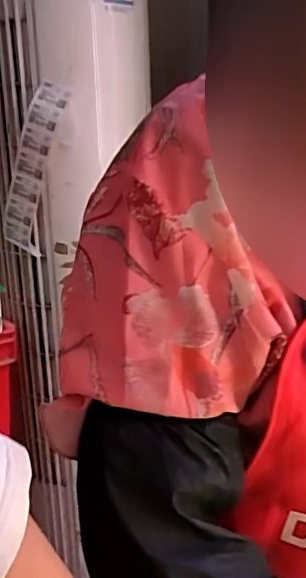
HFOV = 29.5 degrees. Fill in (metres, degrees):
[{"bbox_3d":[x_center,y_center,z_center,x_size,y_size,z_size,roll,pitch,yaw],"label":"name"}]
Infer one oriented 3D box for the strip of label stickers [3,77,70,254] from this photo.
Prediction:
[{"bbox_3d":[-0.206,-0.206,1.016,0.062,0.292,0.055,12,16,-17],"label":"strip of label stickers"}]

